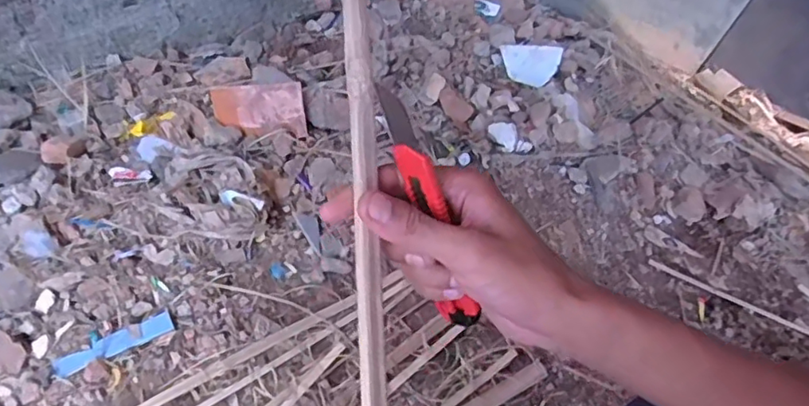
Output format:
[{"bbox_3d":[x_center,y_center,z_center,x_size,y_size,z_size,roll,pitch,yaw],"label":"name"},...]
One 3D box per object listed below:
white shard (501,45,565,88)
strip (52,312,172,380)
[{"bbox_3d":[0.328,-0.360,1.516,0.149,0.017,0.106,6,89,7],"label":"white shard"},{"bbox_3d":[-0.499,0.243,1.004,0.188,0.025,0.046,-27,59,-21],"label":"strip"}]

